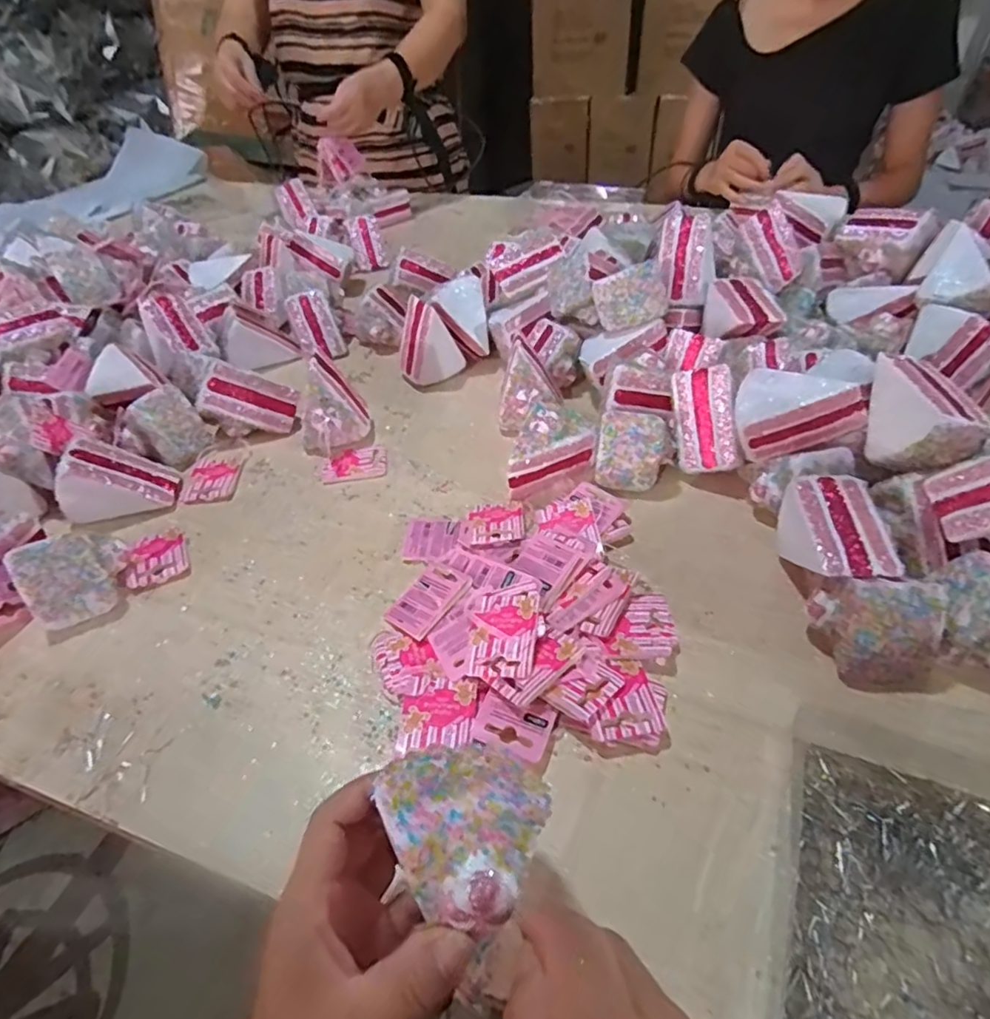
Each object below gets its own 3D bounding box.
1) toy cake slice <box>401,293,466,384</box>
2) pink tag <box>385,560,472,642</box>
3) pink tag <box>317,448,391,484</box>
[{"bbox_3d":[-0.075,-0.190,0.660,0.063,0.081,0.048,-25,47,-21],"label":"toy cake slice"},{"bbox_3d":[-0.050,0.065,0.432,0.050,0.008,0.060,15,53,44],"label":"pink tag"},{"bbox_3d":[-0.137,-0.044,0.567,0.065,0.005,0.044,-7,44,-4],"label":"pink tag"}]

